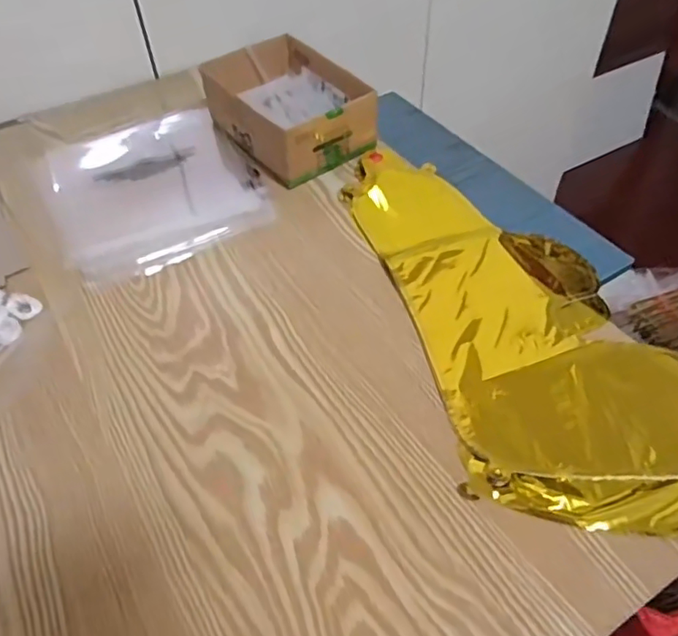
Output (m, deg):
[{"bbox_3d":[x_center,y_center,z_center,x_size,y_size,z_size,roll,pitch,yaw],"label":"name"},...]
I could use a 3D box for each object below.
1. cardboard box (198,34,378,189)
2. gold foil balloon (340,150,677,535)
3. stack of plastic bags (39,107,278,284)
[{"bbox_3d":[-0.058,-0.237,0.661,0.133,0.066,0.196,-26,54,-18],"label":"cardboard box"},{"bbox_3d":[0.158,-0.020,0.508,0.202,0.010,0.427,-12,50,-7],"label":"gold foil balloon"},{"bbox_3d":[-0.207,-0.148,0.644,0.210,0.009,0.262,-24,53,-16],"label":"stack of plastic bags"}]

